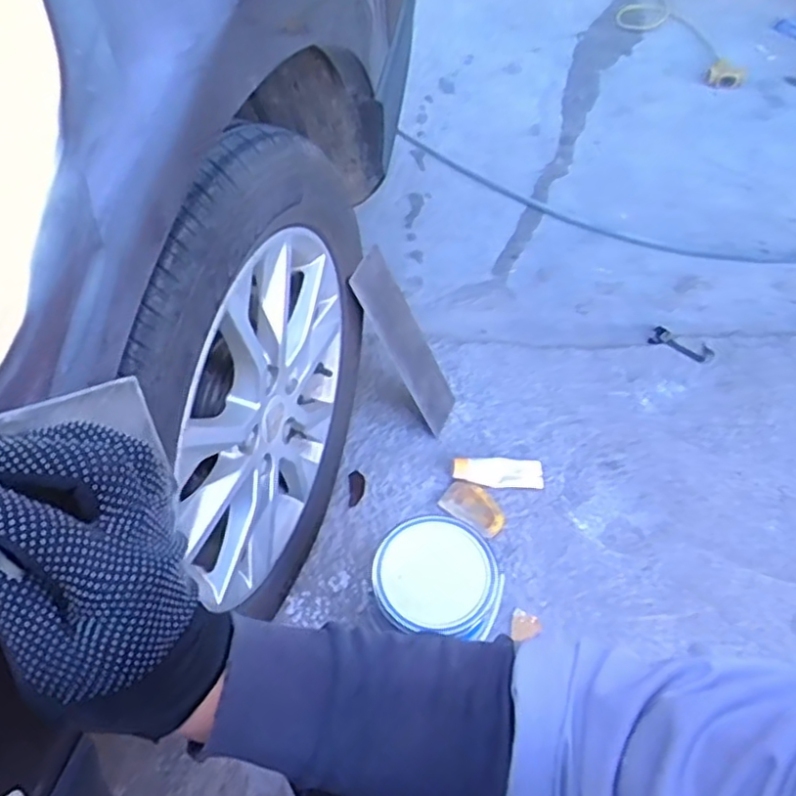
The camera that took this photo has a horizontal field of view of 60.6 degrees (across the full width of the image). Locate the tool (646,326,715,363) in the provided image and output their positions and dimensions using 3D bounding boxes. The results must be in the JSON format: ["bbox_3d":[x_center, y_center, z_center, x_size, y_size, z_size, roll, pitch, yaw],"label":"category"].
[{"bbox_3d":[0.512,-0.096,1.232,0.108,0.014,0.041,27,57,18],"label":"tool"}]

